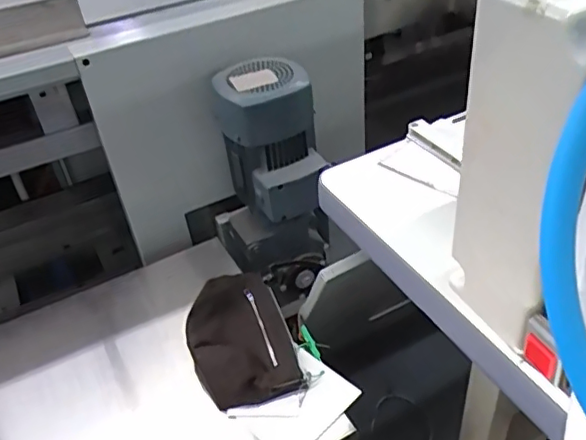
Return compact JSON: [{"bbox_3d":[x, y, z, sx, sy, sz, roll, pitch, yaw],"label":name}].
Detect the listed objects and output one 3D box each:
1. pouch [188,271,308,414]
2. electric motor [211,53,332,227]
[{"bbox_3d":[-0.079,0.165,0.828,0.143,0.043,0.223,-14,39,-9],"label":"pouch"},{"bbox_3d":[-0.036,-0.132,0.962,0.150,0.228,0.180,-15,39,-10],"label":"electric motor"}]

